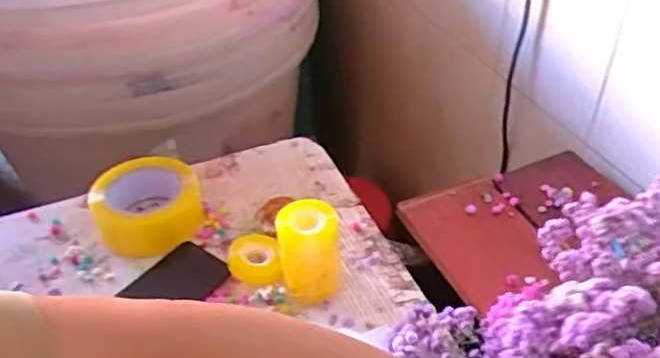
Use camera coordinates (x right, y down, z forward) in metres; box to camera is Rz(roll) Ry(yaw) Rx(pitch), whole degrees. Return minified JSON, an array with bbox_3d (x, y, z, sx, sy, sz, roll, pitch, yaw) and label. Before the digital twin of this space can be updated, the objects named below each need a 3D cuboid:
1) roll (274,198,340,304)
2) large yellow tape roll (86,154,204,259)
[{"bbox_3d":[-0.022,0.071,0.635,0.056,0.099,0.055,-1,40,1],"label":"roll"},{"bbox_3d":[-0.213,0.028,0.734,0.115,0.059,0.135,-18,43,-18],"label":"large yellow tape roll"}]

